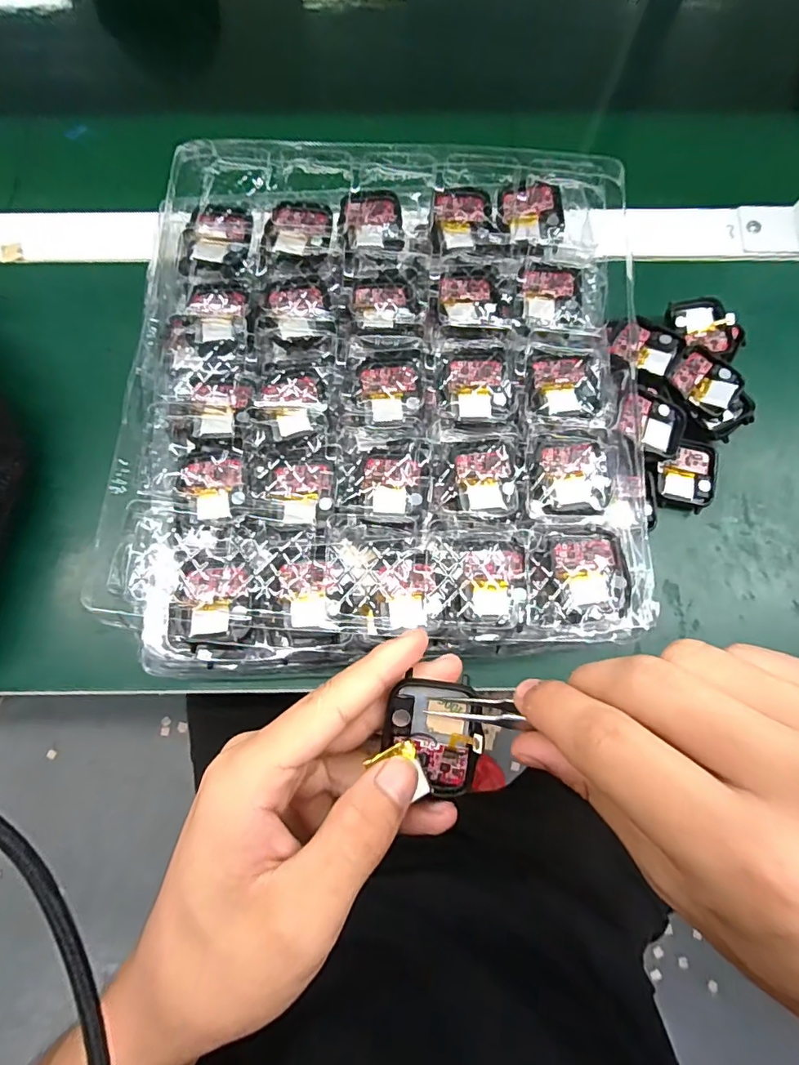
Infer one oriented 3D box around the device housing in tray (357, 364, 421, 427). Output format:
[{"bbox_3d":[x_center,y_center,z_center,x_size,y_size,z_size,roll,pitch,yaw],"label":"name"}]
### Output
[{"bbox_3d":[-0.006,-0.076,0.284,0.034,0.011,0.033,-3,79,-1],"label":"device housing in tray"}]

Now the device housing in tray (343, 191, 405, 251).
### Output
[{"bbox_3d":[-0.016,-0.188,0.306,0.036,0.008,0.039,0,79,0],"label":"device housing in tray"}]

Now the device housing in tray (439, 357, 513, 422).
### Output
[{"bbox_3d":[0.043,-0.081,0.285,0.038,0.012,0.033,2,79,0],"label":"device housing in tray"}]

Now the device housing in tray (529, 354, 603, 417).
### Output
[{"bbox_3d":[0.092,-0.081,0.282,0.038,0.011,0.037,0,79,0],"label":"device housing in tray"}]

